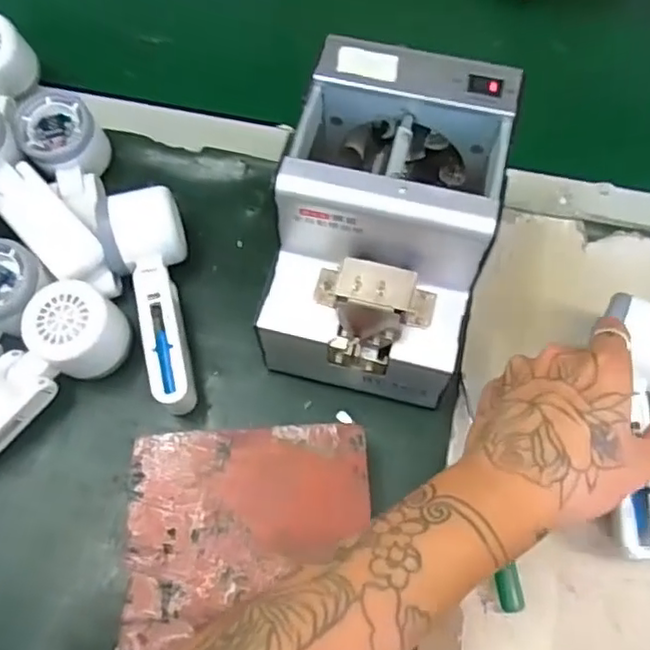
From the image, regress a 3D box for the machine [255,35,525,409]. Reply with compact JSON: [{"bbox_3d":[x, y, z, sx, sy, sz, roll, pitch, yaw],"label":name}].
[{"bbox_3d":[0.038,-0.058,0.411,0.120,0.148,0.168,15,66,6],"label":"machine"}]

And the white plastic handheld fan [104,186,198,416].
[{"bbox_3d":[-0.125,-0.015,0.442,0.055,0.058,0.159,-7,65,-4],"label":"white plastic handheld fan"}]

